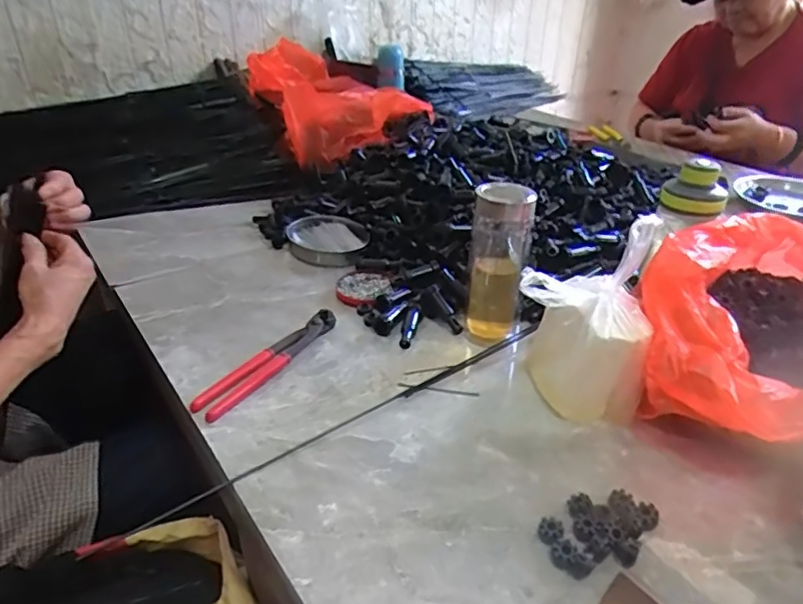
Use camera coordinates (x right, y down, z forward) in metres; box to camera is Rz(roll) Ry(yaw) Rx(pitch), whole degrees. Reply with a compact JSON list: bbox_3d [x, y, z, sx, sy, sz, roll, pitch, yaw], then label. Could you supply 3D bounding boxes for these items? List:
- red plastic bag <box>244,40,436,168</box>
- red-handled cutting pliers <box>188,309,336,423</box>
[{"bbox_3d":[-0.139,-0.416,1.219,0.266,0.130,0.432,-14,34,-24],"label":"red plastic bag"},{"bbox_3d":[-0.138,0.060,0.633,0.038,0.015,0.196,20,35,27],"label":"red-handled cutting pliers"}]

